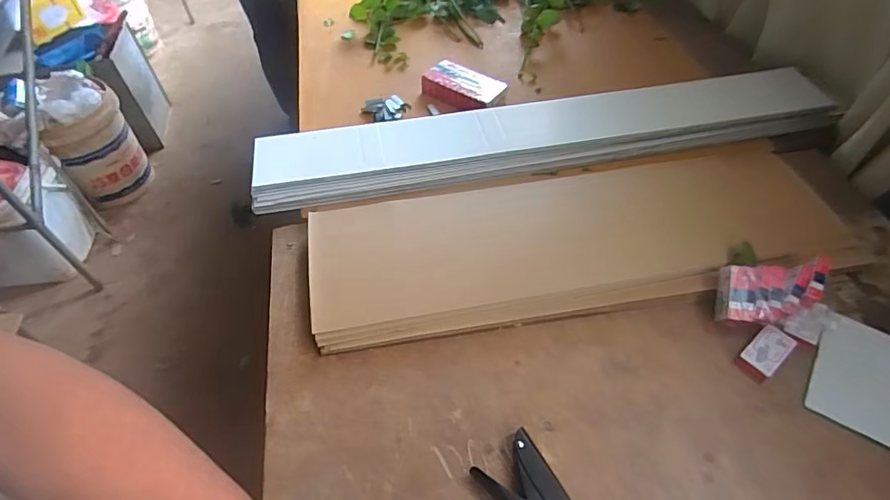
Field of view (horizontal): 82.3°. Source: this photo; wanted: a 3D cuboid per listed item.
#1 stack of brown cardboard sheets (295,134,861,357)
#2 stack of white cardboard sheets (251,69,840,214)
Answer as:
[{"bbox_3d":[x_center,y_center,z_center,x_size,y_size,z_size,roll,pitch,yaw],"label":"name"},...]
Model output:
[{"bbox_3d":[0.195,-0.028,0.727,0.761,0.021,0.246,-11,54,-6],"label":"stack of brown cardboard sheets"},{"bbox_3d":[0.182,-0.200,0.862,0.987,0.051,0.159,-9,52,-7],"label":"stack of white cardboard sheets"}]

